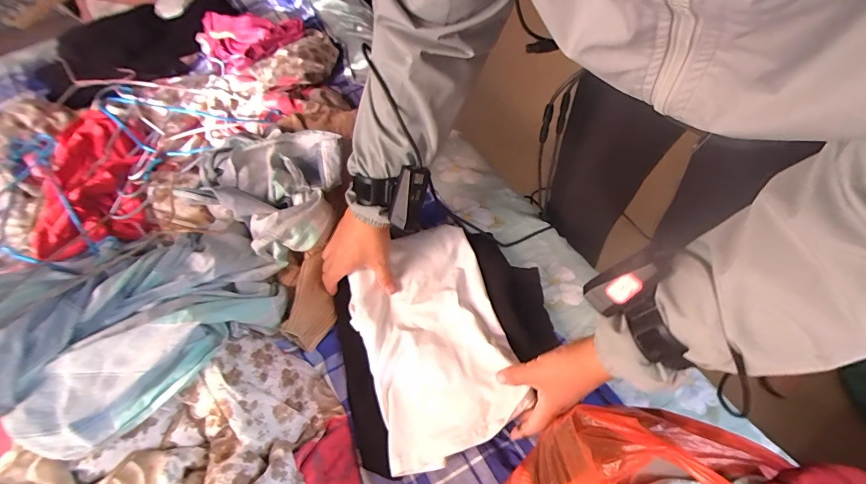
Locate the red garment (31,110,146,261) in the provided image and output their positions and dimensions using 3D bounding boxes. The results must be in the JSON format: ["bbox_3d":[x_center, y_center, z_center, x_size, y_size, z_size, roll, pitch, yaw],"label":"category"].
[{"bbox_3d":[-0.564,-0.110,0.620,0.154,0.065,0.349,-19,62,-8],"label":"red garment"}]

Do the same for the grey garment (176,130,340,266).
[{"bbox_3d":[-0.240,-0.092,0.549,0.238,0.073,0.176,28,66,16],"label":"grey garment"}]

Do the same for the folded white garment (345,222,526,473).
[{"bbox_3d":[-0.005,0.123,0.513,0.189,0.053,0.282,-16,62,-7],"label":"folded white garment"}]

